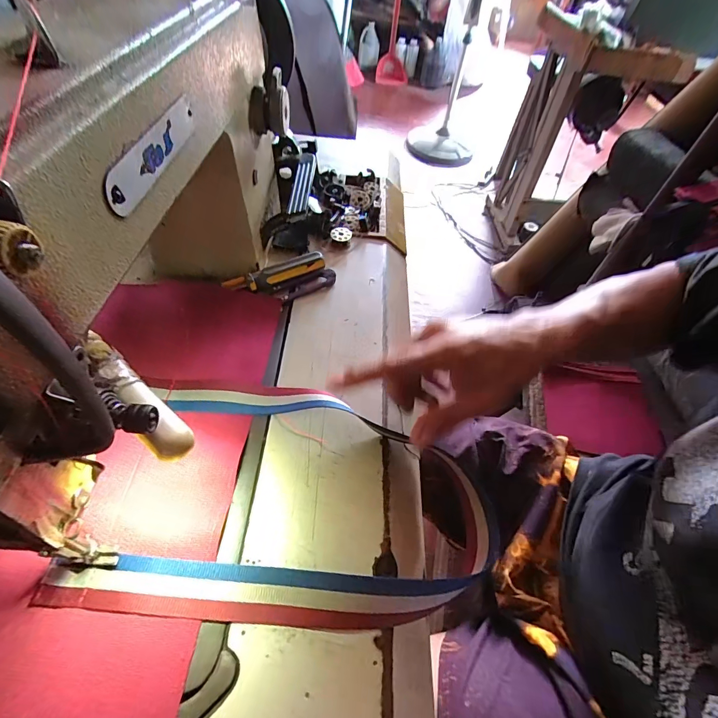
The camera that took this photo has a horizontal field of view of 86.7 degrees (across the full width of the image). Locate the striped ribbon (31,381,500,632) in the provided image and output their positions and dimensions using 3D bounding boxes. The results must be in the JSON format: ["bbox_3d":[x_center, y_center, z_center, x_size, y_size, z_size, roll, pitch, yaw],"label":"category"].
[{"bbox_3d":[-0.039,0.085,0.261,0.271,0.028,0.157,6,52,-2],"label":"striped ribbon"}]

